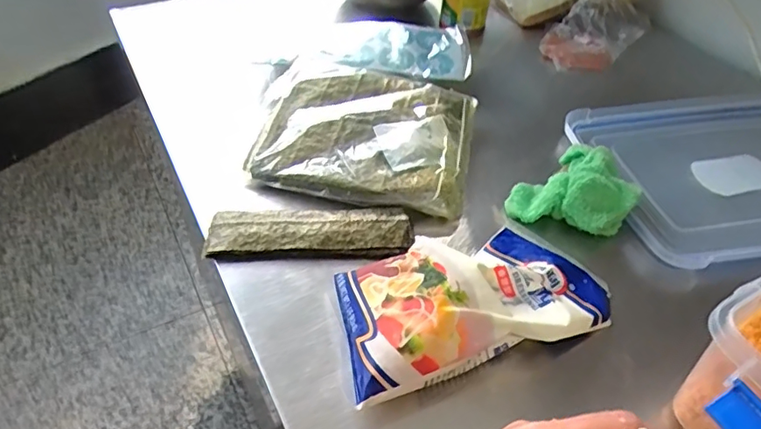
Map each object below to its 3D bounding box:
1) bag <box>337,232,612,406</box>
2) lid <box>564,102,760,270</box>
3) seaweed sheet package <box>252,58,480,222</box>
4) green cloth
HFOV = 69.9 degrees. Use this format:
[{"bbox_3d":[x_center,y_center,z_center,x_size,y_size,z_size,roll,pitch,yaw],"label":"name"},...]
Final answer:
[{"bbox_3d":[0.078,0.062,0.448,0.240,0.052,0.127,-17,49,-20],"label":"bag"},{"bbox_3d":[0.413,-0.064,0.612,0.352,0.024,0.245,-8,46,-12],"label":"lid"},{"bbox_3d":[-0.013,-0.103,0.610,0.226,0.027,0.231,10,45,5],"label":"seaweed sheet package"},{"bbox_3d":[0.203,-0.029,0.557,0.104,0.045,0.122,31,51,24],"label":"green cloth"}]

